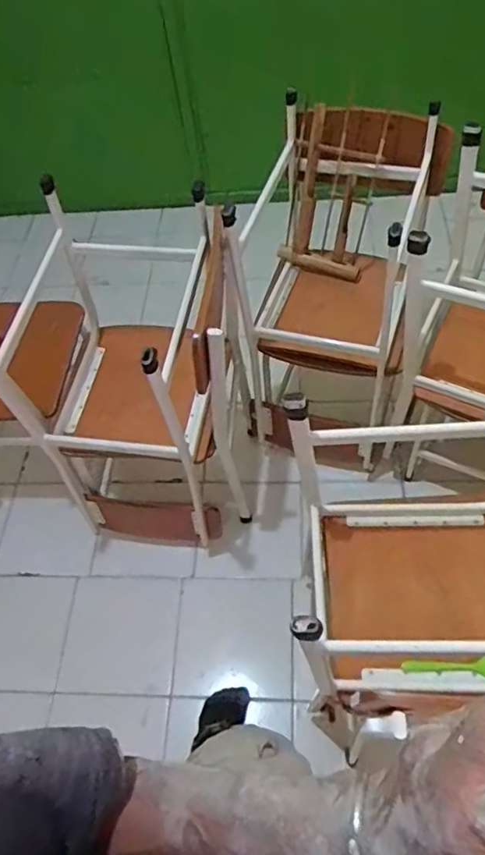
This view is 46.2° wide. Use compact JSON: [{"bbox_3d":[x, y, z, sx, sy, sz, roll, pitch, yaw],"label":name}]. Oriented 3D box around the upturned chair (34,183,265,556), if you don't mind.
[{"bbox_3d":[-0.215,-0.053,1.396,0.445,0.843,0.425,7,59,9],"label":"upturned chair"}]

